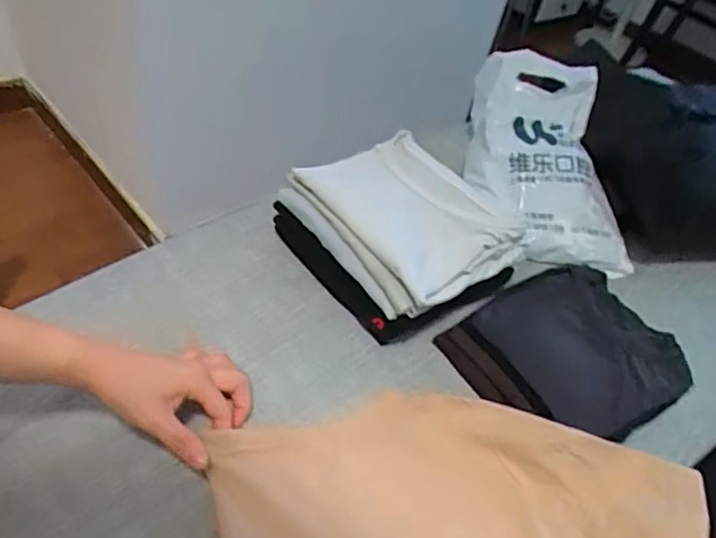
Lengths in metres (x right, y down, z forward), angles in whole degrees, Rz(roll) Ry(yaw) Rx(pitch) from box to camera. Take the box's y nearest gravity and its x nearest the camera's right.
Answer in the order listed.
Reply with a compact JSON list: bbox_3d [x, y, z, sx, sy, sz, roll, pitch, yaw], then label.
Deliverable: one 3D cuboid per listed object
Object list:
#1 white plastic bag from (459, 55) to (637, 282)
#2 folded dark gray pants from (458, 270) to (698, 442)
[{"bbox_3d":[0.247,-0.146,0.760,0.193,0.054,0.321,-1,73,-7],"label":"white plastic bag"},{"bbox_3d":[0.222,0.076,0.561,0.154,0.031,0.174,-22,54,-23],"label":"folded dark gray pants"}]

